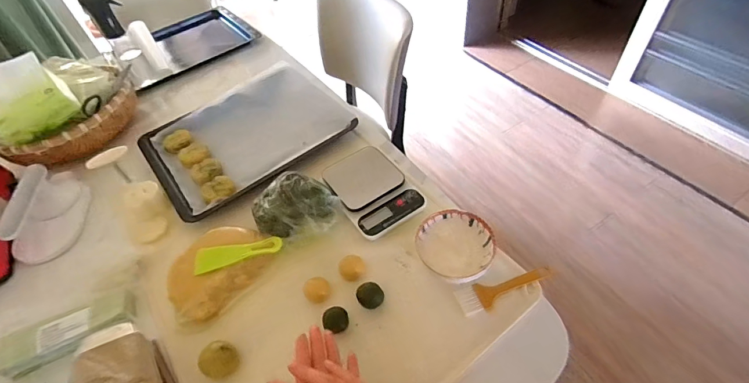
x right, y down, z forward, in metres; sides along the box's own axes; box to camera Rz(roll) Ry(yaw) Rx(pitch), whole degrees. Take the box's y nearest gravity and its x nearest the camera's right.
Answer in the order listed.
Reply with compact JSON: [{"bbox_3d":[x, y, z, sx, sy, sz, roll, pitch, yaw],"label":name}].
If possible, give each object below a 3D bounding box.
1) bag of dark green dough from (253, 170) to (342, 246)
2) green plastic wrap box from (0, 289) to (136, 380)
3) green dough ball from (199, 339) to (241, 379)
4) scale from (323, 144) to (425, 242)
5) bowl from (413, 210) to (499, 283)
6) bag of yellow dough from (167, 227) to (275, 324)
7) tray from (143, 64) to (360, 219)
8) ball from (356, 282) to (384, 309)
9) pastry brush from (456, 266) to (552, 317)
[{"bbox_3d":[-0.138,0.023,0.654,0.137,0.072,0.103,-20,51,-10],"label":"bag of dark green dough"},{"bbox_3d":[-0.459,0.209,0.566,0.177,0.037,0.063,-25,52,-14],"label":"green plastic wrap box"},{"bbox_3d":[-0.216,0.234,0.529,0.053,0.030,0.045,11,52,15],"label":"green dough ball"},{"bbox_3d":[-0.005,-0.005,0.687,0.126,0.032,0.174,-29,53,-17],"label":"scale"},{"bbox_3d":[0.121,0.090,0.584,0.113,0.051,0.111,-3,50,4],"label":"bowl"},{"bbox_3d":[-0.263,0.121,0.617,0.129,0.030,0.161,31,60,28],"label":"bag of yellow dough"},{"bbox_3d":[-0.279,-0.134,0.818,0.385,0.025,0.297,-34,55,-20],"label":"tray"},{"bbox_3d":[-0.006,0.158,0.570,0.038,0.026,0.036,-3,50,4],"label":"ball"},{"bbox_3d":[0.196,0.142,0.569,0.147,0.009,0.040,-18,51,-9],"label":"pastry brush"}]

